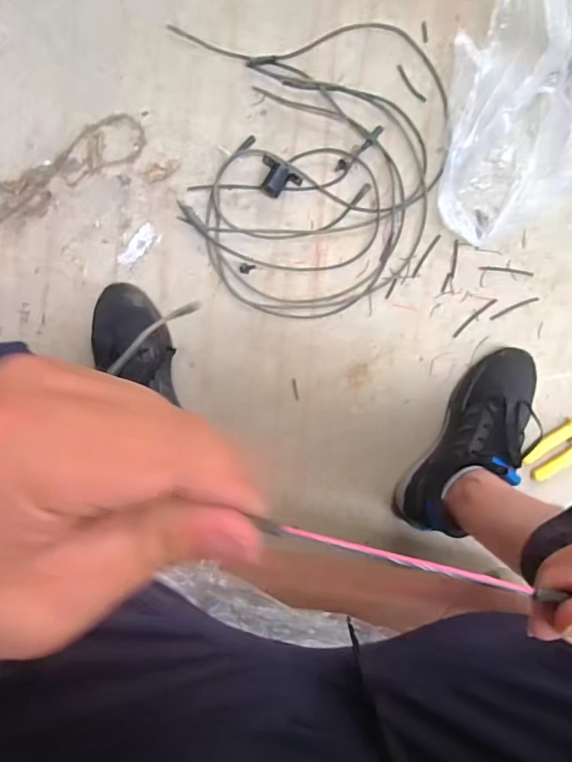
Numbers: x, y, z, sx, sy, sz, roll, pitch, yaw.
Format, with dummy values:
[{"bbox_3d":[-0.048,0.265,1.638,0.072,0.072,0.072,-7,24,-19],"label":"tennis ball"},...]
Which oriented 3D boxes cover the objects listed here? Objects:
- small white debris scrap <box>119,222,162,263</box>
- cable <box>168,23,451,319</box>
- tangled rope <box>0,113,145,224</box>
[{"bbox_3d":[-0.207,-0.188,0.677,0.066,0.004,0.030,-38,96,4],"label":"small white debris scrap"},{"bbox_3d":[0.031,-0.276,0.660,0.344,0.022,0.364,2,97,-1],"label":"cable"},{"bbox_3d":[-0.379,-0.240,0.667,0.402,0.010,0.160,-15,97,1],"label":"tangled rope"}]

